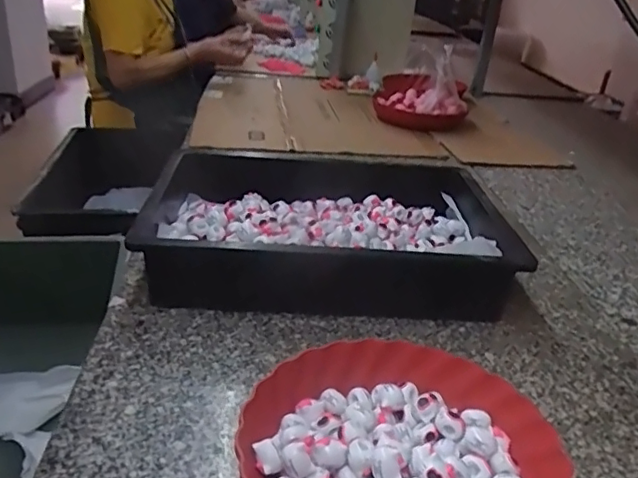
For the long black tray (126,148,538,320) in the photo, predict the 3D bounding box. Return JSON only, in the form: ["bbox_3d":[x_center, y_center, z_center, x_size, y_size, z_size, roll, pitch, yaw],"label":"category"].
[{"bbox_3d":[0.014,-0.016,0.783,0.445,0.105,0.316,2,26,-7],"label":"long black tray"}]

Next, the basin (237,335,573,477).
[{"bbox_3d":[0.061,0.171,0.456,0.236,0.053,0.231,4,26,-2],"label":"basin"}]

